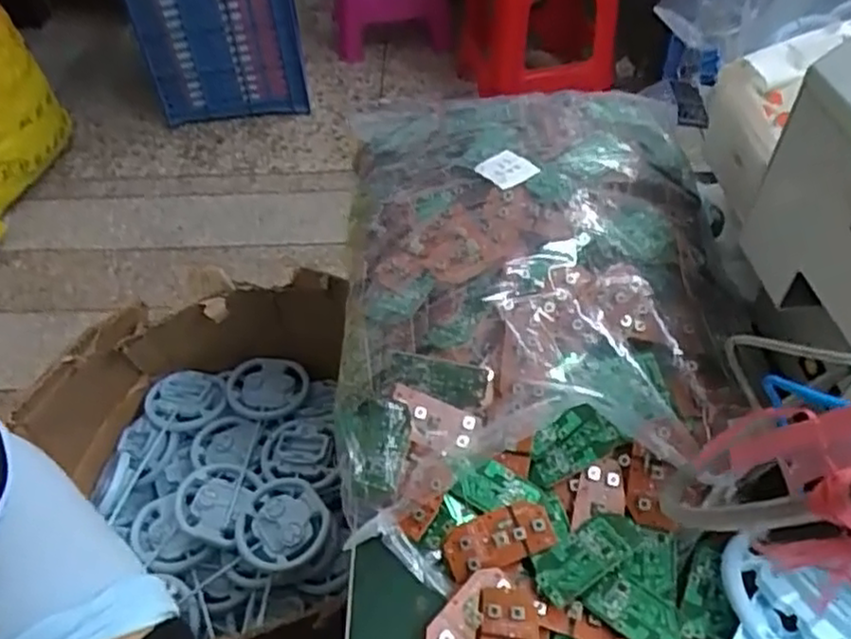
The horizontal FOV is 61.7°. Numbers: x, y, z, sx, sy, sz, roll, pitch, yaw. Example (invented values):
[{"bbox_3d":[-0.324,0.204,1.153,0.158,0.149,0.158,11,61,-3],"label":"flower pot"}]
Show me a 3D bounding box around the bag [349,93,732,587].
[{"bbox_3d":[0.078,-0.035,0.489,0.258,0.101,0.346,-2,47,0],"label":"bag"}]

